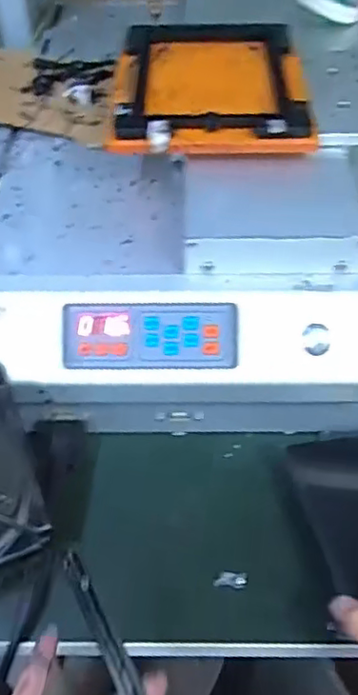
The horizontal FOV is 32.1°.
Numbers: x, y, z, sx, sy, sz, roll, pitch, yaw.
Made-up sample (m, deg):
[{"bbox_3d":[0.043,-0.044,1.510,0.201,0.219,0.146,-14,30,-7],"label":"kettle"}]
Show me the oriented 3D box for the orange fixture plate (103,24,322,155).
[{"bbox_3d":[0.026,-0.225,0.509,0.149,0.018,0.216,1,48,2],"label":"orange fixture plate"}]

